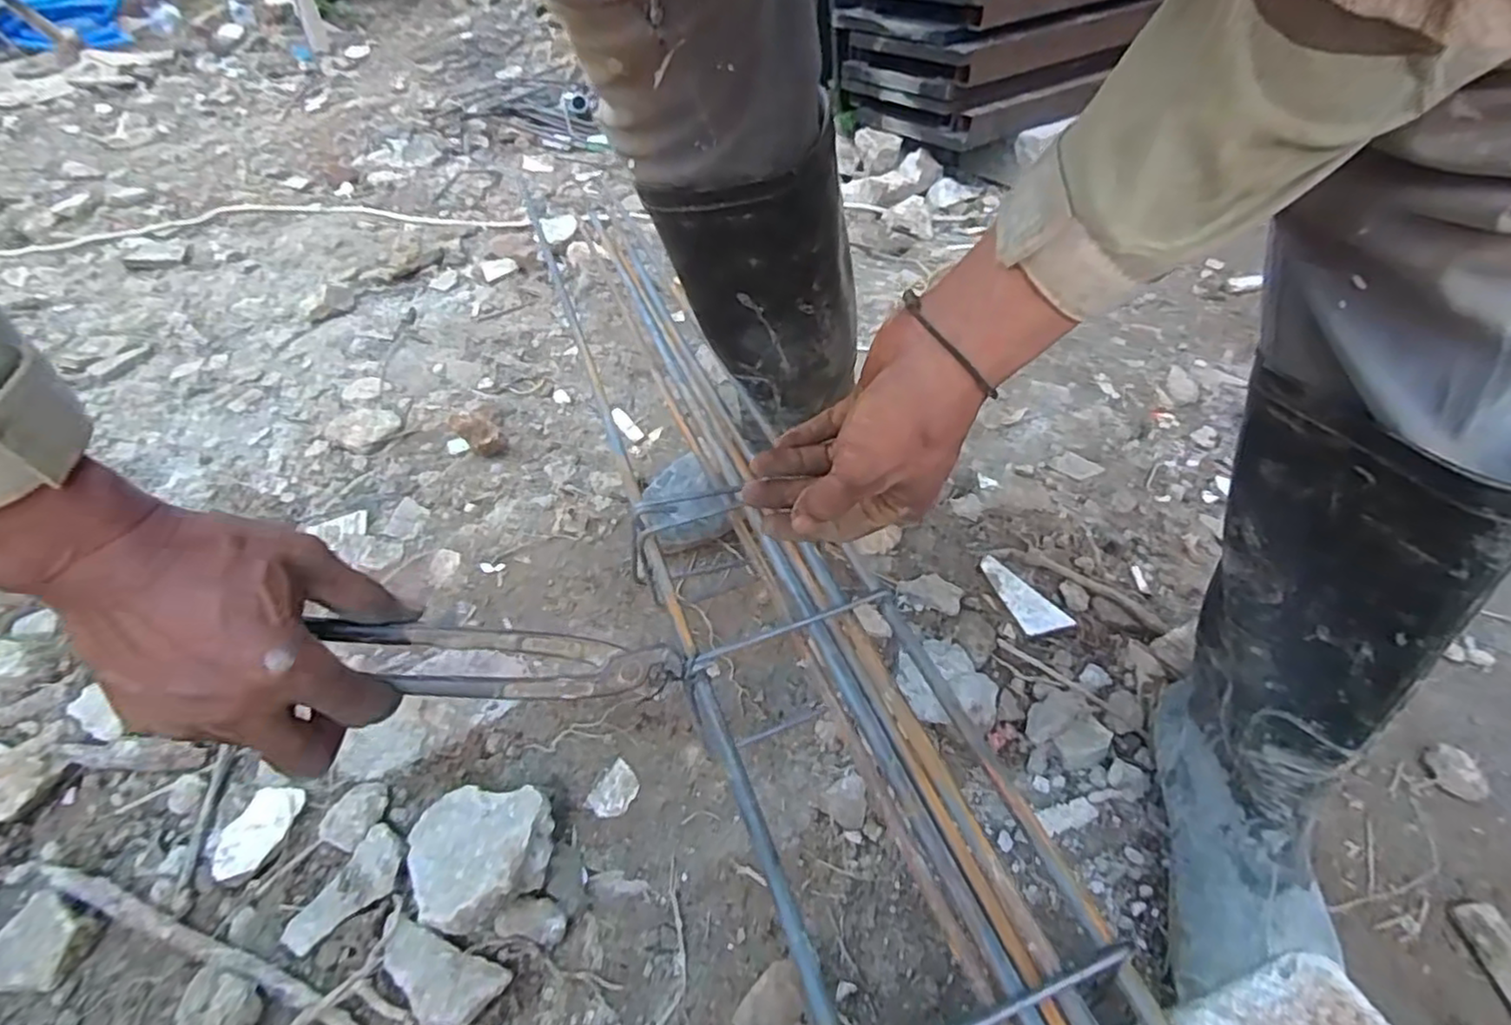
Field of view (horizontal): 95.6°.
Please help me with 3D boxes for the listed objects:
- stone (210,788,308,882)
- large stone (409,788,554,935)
[{"bbox_3d":[-0.394,0.251,0.540,0.041,0.010,0.069,9,51,13],"label":"stone"},{"bbox_3d":[-0.207,0.251,0.499,0.111,0.048,0.097,5,47,7],"label":"large stone"}]

